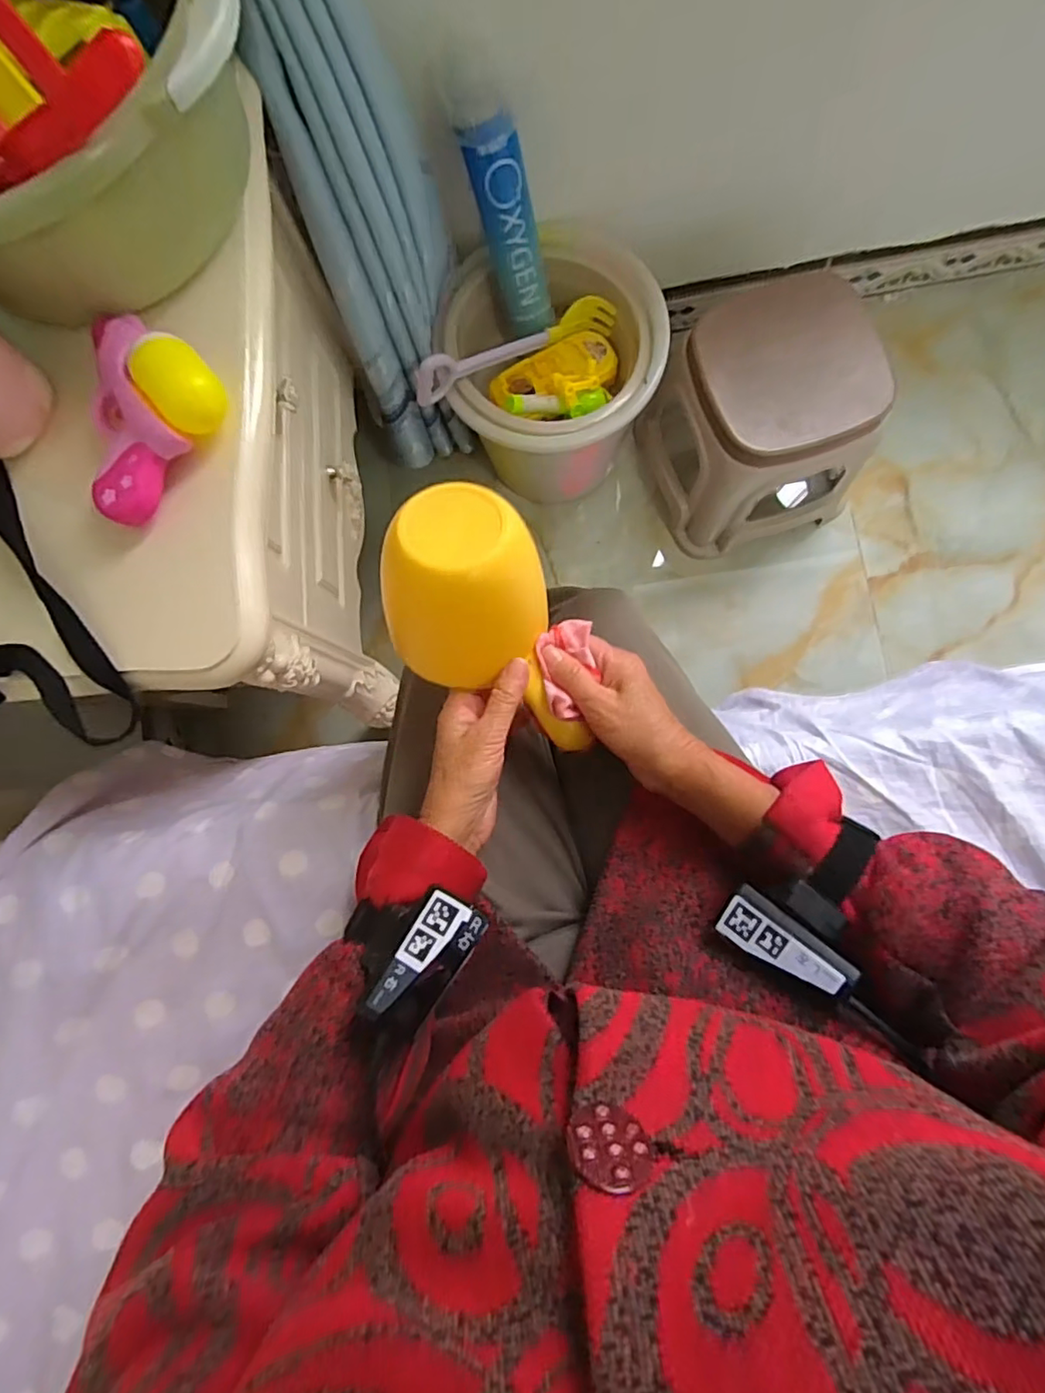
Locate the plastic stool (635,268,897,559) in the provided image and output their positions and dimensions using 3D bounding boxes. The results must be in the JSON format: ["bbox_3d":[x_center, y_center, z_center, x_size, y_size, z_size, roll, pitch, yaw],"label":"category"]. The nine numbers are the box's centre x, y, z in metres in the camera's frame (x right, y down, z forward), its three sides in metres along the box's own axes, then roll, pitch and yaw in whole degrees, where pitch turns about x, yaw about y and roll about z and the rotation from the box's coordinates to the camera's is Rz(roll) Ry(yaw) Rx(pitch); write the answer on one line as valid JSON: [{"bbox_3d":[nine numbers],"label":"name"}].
[{"bbox_3d":[0.343,-0.392,0.881,0.265,0.262,0.260,-21,83,2],"label":"plastic stool"}]

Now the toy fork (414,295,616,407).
[{"bbox_3d":[-0.011,-0.467,0.791,0.297,0.070,0.047,-29,83,-14],"label":"toy fork"}]

